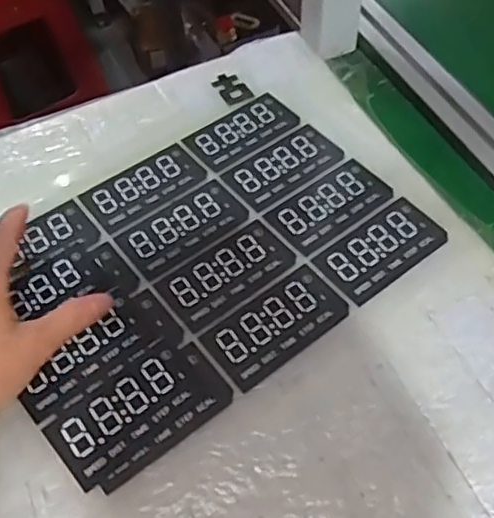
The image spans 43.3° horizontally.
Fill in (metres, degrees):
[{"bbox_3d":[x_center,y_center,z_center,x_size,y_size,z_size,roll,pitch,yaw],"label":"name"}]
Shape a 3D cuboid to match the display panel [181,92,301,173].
[{"bbox_3d":[-0.003,-0.107,0.509,0.090,0.004,0.050,-33,60,-21],"label":"display panel"}]

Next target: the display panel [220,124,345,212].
[{"bbox_3d":[0.030,-0.073,0.483,0.090,0.004,0.046,-32,60,-20],"label":"display panel"}]

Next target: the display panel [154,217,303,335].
[{"bbox_3d":[-0.013,0.008,0.427,0.093,0.004,0.050,-33,60,-21],"label":"display panel"}]

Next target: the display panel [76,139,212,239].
[{"bbox_3d":[-0.077,-0.055,0.477,0.091,0.004,0.053,-33,60,-21],"label":"display panel"}]

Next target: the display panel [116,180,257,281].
[{"bbox_3d":[-0.044,-0.024,0.451,0.090,0.004,0.050,-33,60,-21],"label":"display panel"}]

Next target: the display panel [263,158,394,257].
[{"bbox_3d":[0.062,-0.041,0.458,0.090,0.004,0.048,-33,60,-21],"label":"display panel"}]

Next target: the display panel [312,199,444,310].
[{"bbox_3d":[0.094,-0.008,0.432,0.090,0.004,0.048,-33,60,-21],"label":"display panel"}]

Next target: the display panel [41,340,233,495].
[{"bbox_3d":[-0.062,0.091,0.369,0.100,0.004,0.055,-33,60,-21],"label":"display panel"}]

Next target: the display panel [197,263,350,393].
[{"bbox_3d":[0.019,0.041,0.401,0.092,0.004,0.048,-33,60,-21],"label":"display panel"}]

